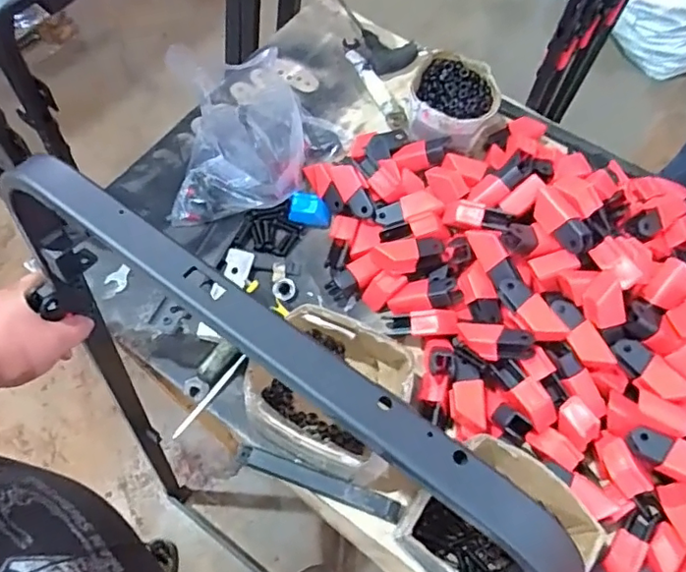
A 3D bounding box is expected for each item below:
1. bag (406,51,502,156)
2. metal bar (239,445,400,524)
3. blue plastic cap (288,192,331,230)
[{"bbox_3d":[0.153,-0.245,0.769,0.128,0.073,0.131,13,65,4],"label":"bag"},{"bbox_3d":[-0.026,0.205,0.586,0.174,0.011,0.021,19,65,6],"label":"metal bar"},{"bbox_3d":[-0.041,-0.097,0.724,0.052,0.032,0.031,9,65,2],"label":"blue plastic cap"}]

